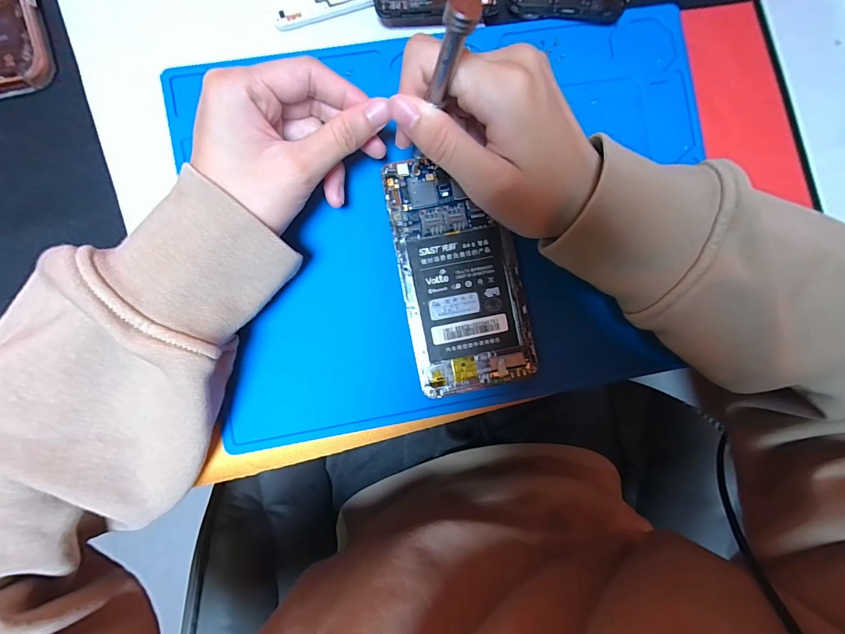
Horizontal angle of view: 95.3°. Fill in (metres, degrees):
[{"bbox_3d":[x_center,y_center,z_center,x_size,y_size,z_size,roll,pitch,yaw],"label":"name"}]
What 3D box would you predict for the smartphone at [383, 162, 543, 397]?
[{"bbox_3d":[0.022,-0.026,0.232,0.069,0.008,0.136,-12,89,-4],"label":"smartphone"}]

